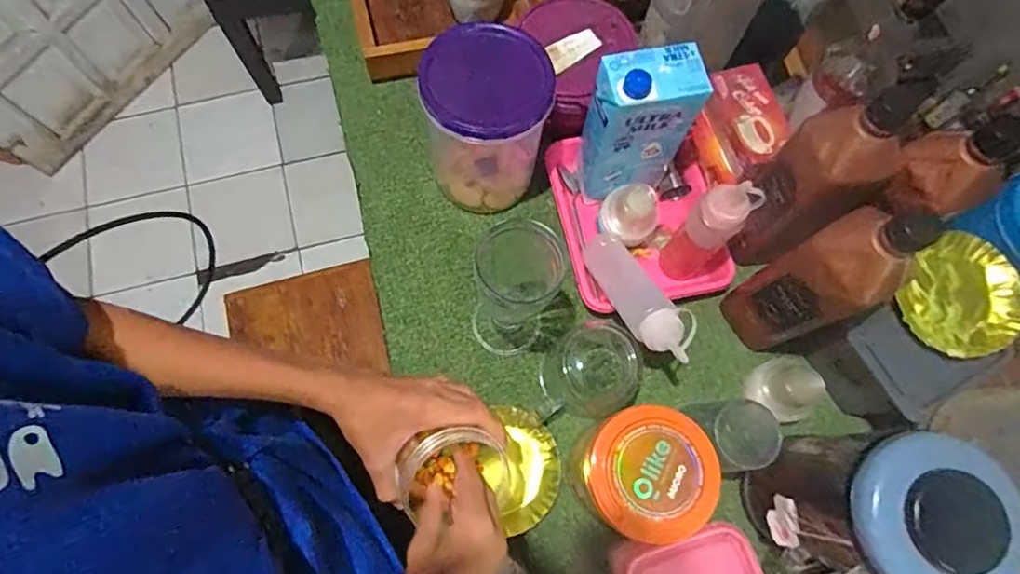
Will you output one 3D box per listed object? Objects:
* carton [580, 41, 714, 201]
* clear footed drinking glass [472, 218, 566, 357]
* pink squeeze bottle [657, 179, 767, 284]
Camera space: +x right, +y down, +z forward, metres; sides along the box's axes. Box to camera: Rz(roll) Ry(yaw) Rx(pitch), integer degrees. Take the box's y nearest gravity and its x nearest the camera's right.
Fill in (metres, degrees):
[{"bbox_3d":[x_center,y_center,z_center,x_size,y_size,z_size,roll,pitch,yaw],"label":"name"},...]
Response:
[{"bbox_3d":[0.129,-0.170,0.593,0.108,0.175,0.067,-19,75,-7],"label":"carton"},{"bbox_3d":[0.003,0.007,0.559,0.076,0.178,0.088,20,74,4],"label":"clear footed drinking glass"},{"bbox_3d":[0.209,-0.060,0.588,0.052,0.180,0.049,-43,80,-13],"label":"pink squeeze bottle"}]

